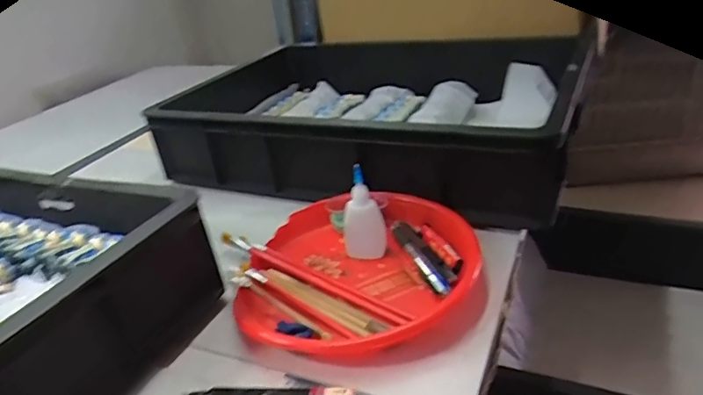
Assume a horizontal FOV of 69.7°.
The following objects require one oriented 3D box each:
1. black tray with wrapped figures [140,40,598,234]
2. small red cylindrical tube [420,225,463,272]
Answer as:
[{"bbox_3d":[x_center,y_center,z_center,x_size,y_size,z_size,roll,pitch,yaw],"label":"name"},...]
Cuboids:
[{"bbox_3d":[0.009,-0.140,0.813,0.651,0.114,0.409,8,31,28],"label":"black tray with wrapped figures"},{"bbox_3d":[0.095,0.052,0.540,0.014,0.011,0.080,-15,28,-13],"label":"small red cylindrical tube"}]

